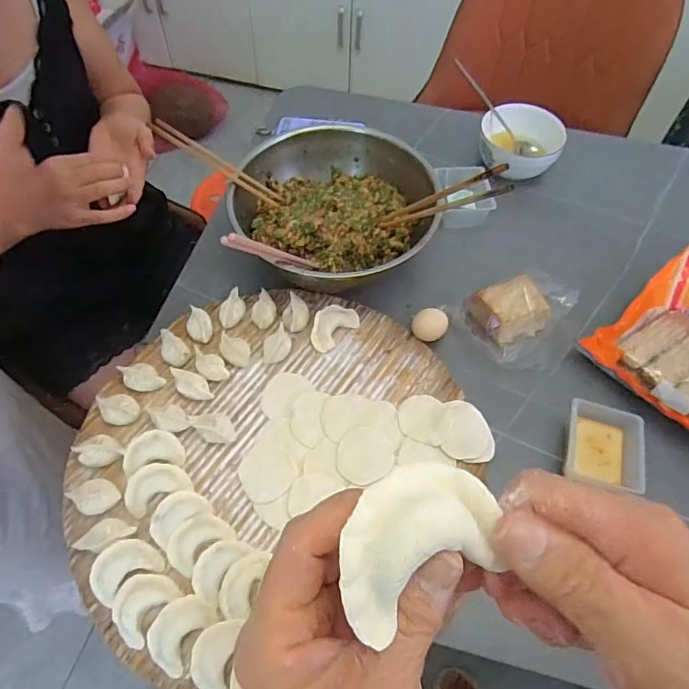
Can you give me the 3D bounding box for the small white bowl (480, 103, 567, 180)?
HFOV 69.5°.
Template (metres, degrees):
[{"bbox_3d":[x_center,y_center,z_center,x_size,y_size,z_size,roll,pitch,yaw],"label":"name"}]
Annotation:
[{"bbox_3d":[0.273,-0.306,0.778,0.126,0.069,0.113,12,59,6],"label":"small white bowl"}]

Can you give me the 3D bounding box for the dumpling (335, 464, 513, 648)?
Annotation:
[{"bbox_3d":[0.025,0.064,0.164,0.058,0.018,0.043,-18,61,-12],"label":"dumpling"}]

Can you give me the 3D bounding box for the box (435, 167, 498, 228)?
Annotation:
[{"bbox_3d":[0.175,-0.217,0.732,0.071,0.048,0.093,-8,59,-6],"label":"box"}]

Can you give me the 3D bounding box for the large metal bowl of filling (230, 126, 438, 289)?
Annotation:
[{"bbox_3d":[-0.011,-0.183,0.673,0.258,0.085,0.239,1,59,-1],"label":"large metal bowl of filling"}]

